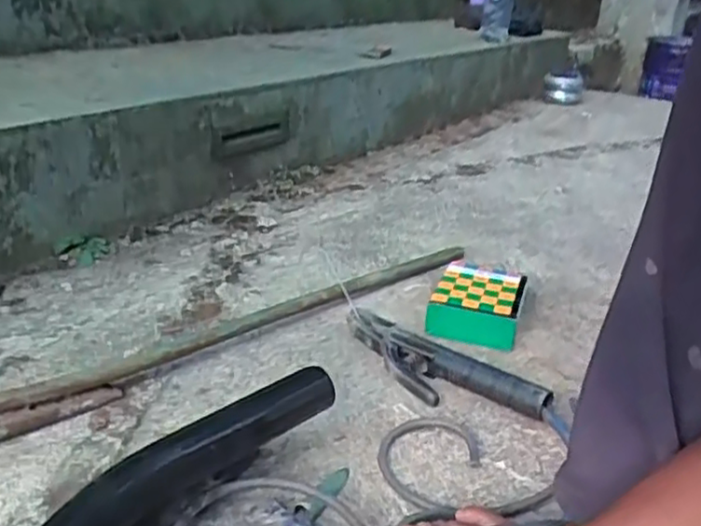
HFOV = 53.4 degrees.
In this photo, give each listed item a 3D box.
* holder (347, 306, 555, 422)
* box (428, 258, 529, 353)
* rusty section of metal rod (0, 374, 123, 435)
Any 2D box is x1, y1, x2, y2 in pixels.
[{"bbox_3d":[0.083,0.115,0.785,0.272,0.040,0.072,24,32,39],"label":"holder"},{"bbox_3d":[0.171,0.049,0.927,0.111,0.042,0.166,10,25,16],"label":"box"},{"bbox_3d":[-0.296,0.137,0.698,0.128,0.039,0.018,-8,-3,-37],"label":"rusty section of metal rod"}]

